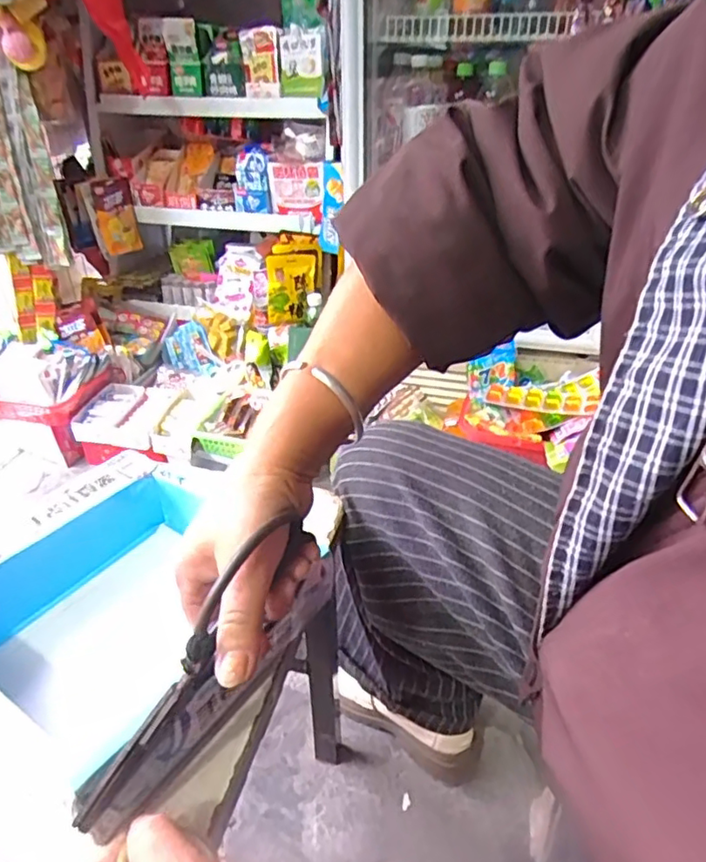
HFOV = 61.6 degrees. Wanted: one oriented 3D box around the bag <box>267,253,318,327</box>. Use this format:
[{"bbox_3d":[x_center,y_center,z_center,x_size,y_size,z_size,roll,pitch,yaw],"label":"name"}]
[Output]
[{"bbox_3d":[-0.138,-0.319,1.334,0.112,0.156,0.042,-11,25,-25],"label":"bag"}]

